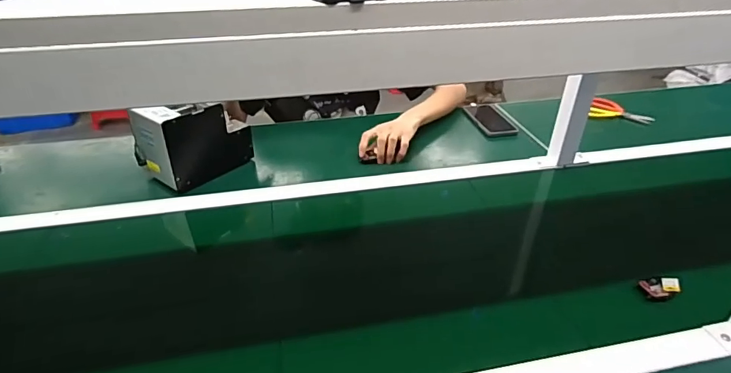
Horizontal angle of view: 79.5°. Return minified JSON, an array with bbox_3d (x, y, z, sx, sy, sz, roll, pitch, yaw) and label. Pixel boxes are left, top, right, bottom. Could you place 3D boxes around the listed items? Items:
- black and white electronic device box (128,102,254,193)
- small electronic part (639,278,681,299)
[{"bbox_3d":[-0.330,-0.098,0.843,0.115,0.140,0.184,26,42,33],"label":"black and white electronic device box"},{"bbox_3d":[0.417,0.143,0.624,0.048,0.014,0.039,19,38,25],"label":"small electronic part"}]

